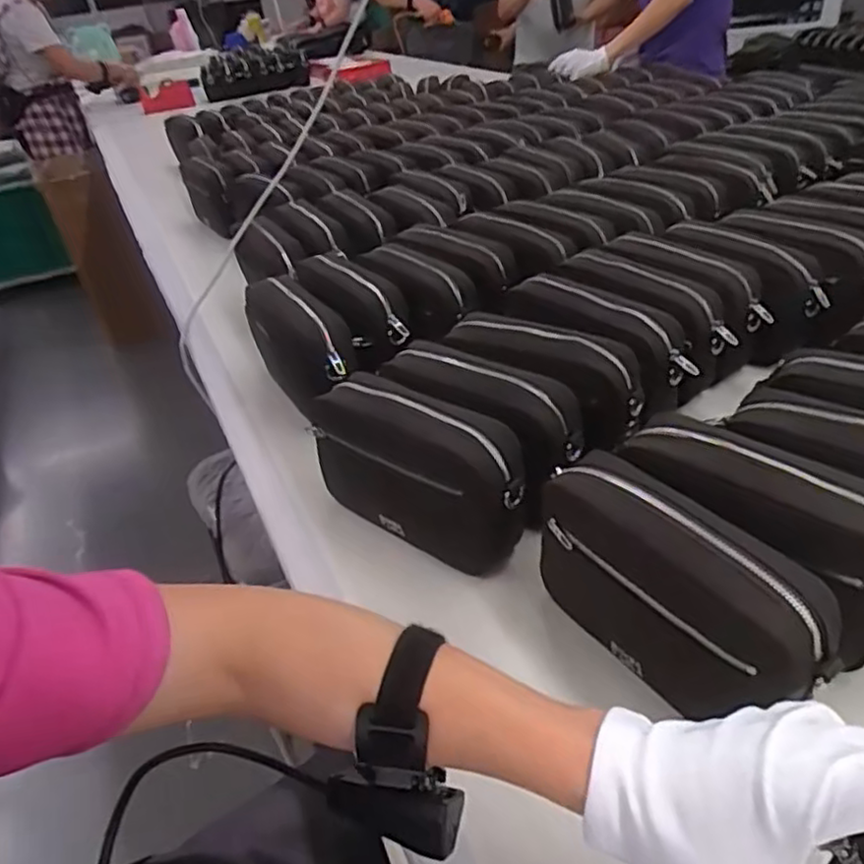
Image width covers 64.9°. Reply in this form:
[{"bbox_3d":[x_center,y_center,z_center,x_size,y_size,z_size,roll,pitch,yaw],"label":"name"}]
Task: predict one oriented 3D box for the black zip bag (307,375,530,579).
[{"bbox_3d":[-0.012,0.029,0.565,0.192,0.112,0.065,18,43,30],"label":"black zip bag"}]

